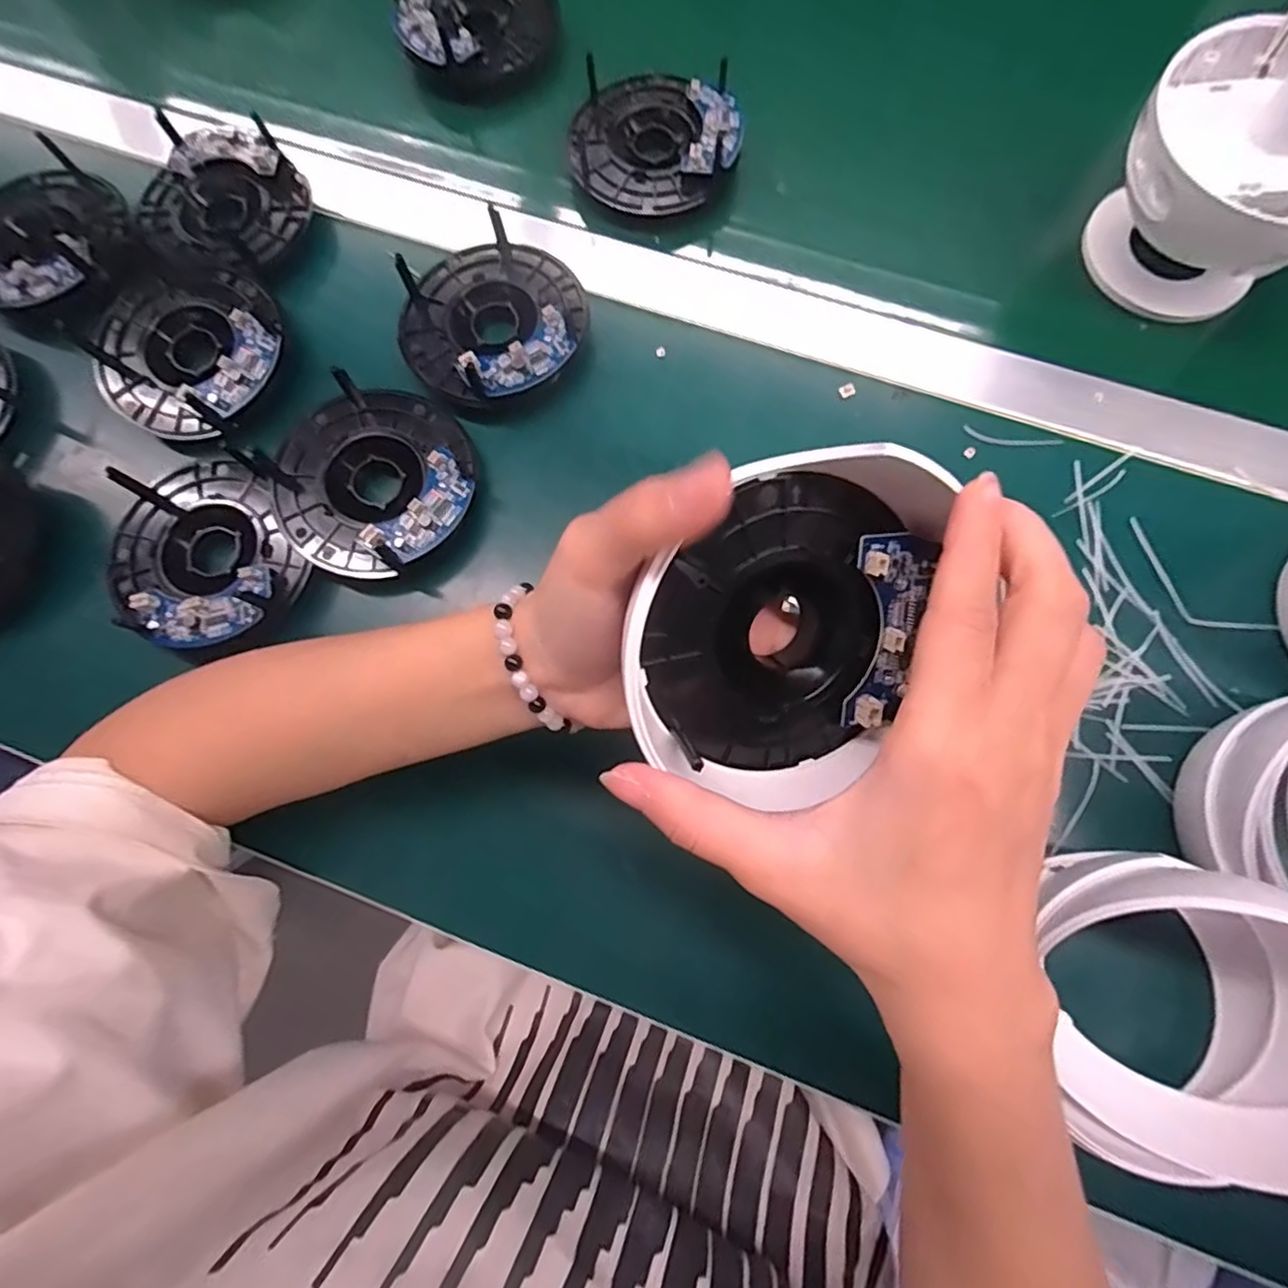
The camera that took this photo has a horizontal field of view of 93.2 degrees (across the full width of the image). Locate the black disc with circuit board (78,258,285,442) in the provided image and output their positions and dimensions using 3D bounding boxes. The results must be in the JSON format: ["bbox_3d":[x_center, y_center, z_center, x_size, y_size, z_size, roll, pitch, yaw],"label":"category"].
[{"bbox_3d":[-0.246,-0.162,0.324,0.098,0.018,0.097,0,77,1],"label":"black disc with circuit board"}]

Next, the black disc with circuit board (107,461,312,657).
[{"bbox_3d":[-0.219,-0.045,0.301,0.099,0.024,0.088,36,81,9],"label":"black disc with circuit board"}]

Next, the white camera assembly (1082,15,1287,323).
[{"bbox_3d":[0.298,-0.237,0.302,0.108,0.108,0.100,42,82,9],"label":"white camera assembly"}]

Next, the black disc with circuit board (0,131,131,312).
[{"bbox_3d":[-0.341,-0.236,0.343,0.085,0.026,0.100,-28,78,-5],"label":"black disc with circuit board"}]

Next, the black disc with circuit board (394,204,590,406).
[{"bbox_3d":[-0.082,-0.179,0.331,0.098,0.026,0.104,0,77,1],"label":"black disc with circuit board"}]

